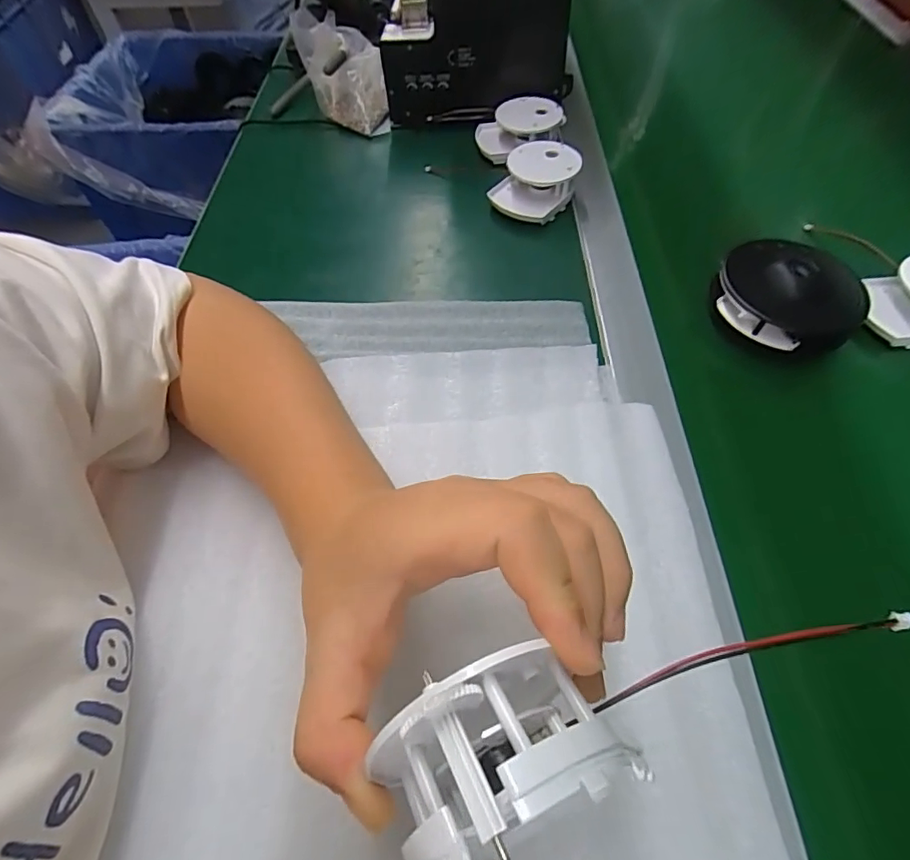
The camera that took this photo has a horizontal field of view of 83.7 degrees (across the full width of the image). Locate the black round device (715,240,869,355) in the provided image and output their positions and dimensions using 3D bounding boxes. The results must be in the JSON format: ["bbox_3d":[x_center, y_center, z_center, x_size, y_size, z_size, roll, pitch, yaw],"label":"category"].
[{"bbox_3d":[0.240,-0.098,0.365,0.091,0.033,0.091,-1,54,2],"label":"black round device"}]

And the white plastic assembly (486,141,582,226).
[{"bbox_3d":[0.073,-0.223,0.458,0.062,0.037,0.080,38,66,24],"label":"white plastic assembly"}]

